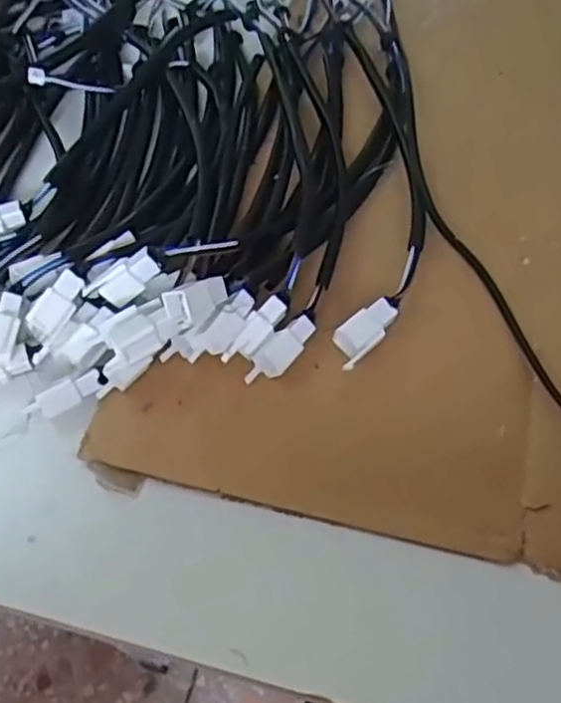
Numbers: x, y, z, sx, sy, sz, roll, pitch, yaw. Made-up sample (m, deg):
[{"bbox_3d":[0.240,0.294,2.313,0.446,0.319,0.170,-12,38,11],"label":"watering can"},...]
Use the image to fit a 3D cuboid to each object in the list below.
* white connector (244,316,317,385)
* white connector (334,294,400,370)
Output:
[{"bbox_3d":[0.000,0.000,0.327,0.040,0.009,0.015,-43,61,-4],"label":"white connector"},{"bbox_3d":[0.039,-0.010,0.330,0.038,0.010,0.017,-38,61,-20],"label":"white connector"}]

